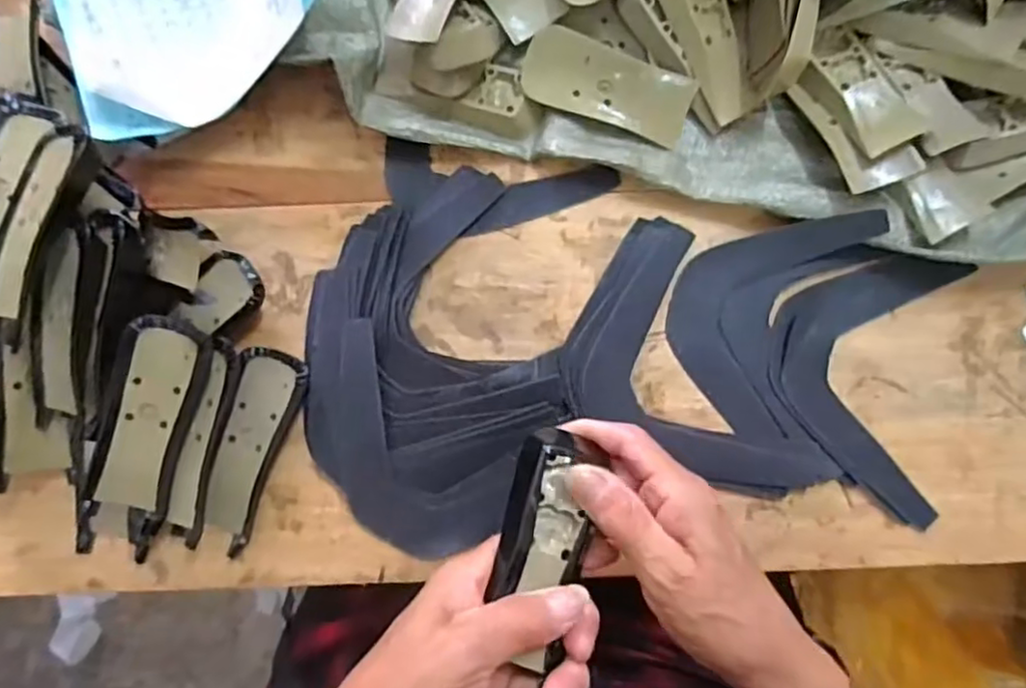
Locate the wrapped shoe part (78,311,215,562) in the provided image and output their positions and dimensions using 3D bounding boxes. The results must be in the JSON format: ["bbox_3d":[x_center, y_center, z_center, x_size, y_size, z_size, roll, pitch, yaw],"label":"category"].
[{"bbox_3d":[-0.211,0.056,0.364,0.047,0.022,0.144,20,97,6],"label":"wrapped shoe part"}]

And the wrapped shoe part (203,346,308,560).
[{"bbox_3d":[-0.156,0.062,0.386,0.037,0.011,0.115,16,81,3],"label":"wrapped shoe part"}]

